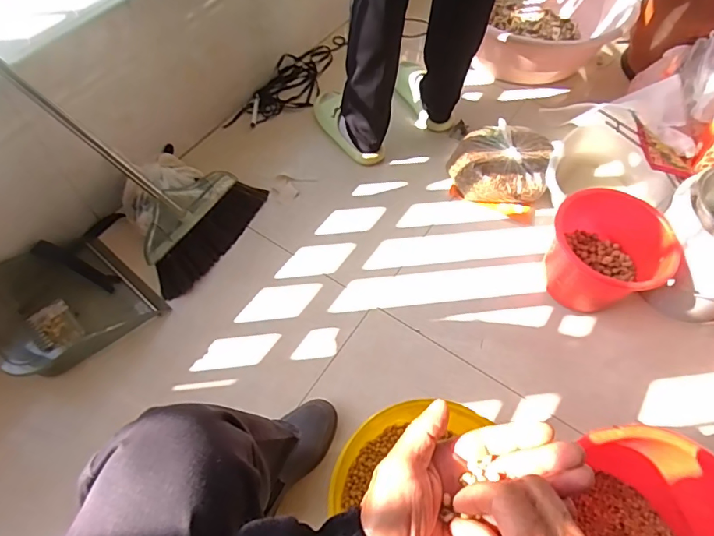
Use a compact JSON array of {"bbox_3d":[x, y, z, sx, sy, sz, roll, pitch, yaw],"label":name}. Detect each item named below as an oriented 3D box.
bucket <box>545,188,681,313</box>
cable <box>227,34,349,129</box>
[{"bbox_3d":[0.485,-0.026,0.931,0.202,0.152,0.219,1,60,-2],"label":"bucket"},{"bbox_3d":[-0.158,-0.515,1.272,0.141,0.038,0.442,27,63,13],"label":"cable"}]

